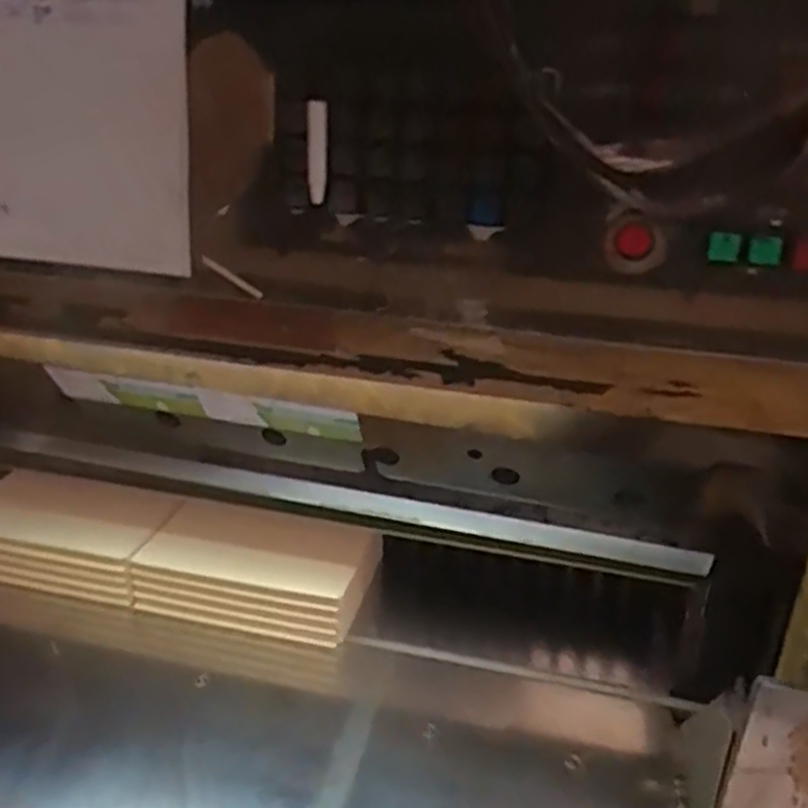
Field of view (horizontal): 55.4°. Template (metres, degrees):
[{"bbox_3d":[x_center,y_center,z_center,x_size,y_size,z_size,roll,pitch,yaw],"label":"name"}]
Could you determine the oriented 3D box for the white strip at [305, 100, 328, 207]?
[{"bbox_3d":[-0.046,-0.133,0.408,0.011,0.051,0.012,1,21,-6],"label":"white strip"}]

